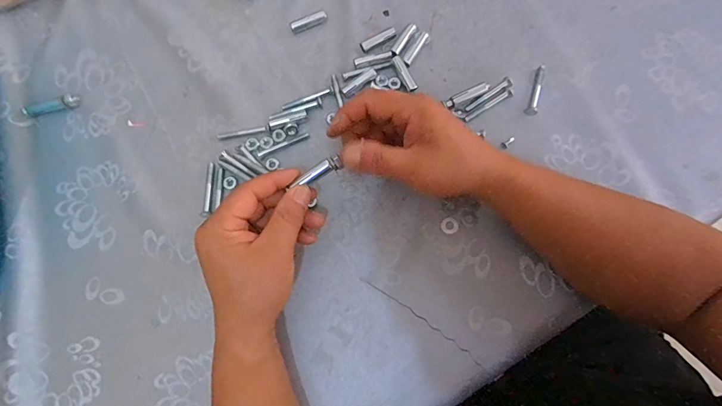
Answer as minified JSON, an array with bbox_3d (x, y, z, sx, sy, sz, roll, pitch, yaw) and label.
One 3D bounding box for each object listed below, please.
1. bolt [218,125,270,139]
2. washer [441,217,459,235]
[{"bbox_3d":[-0.119,-0.072,0.421,0.055,0.007,0.007,-6,78,-1],"label":"bolt"},{"bbox_3d":[0.086,0.022,0.402,0.016,0.004,0.016,0,78,0],"label":"washer"}]

